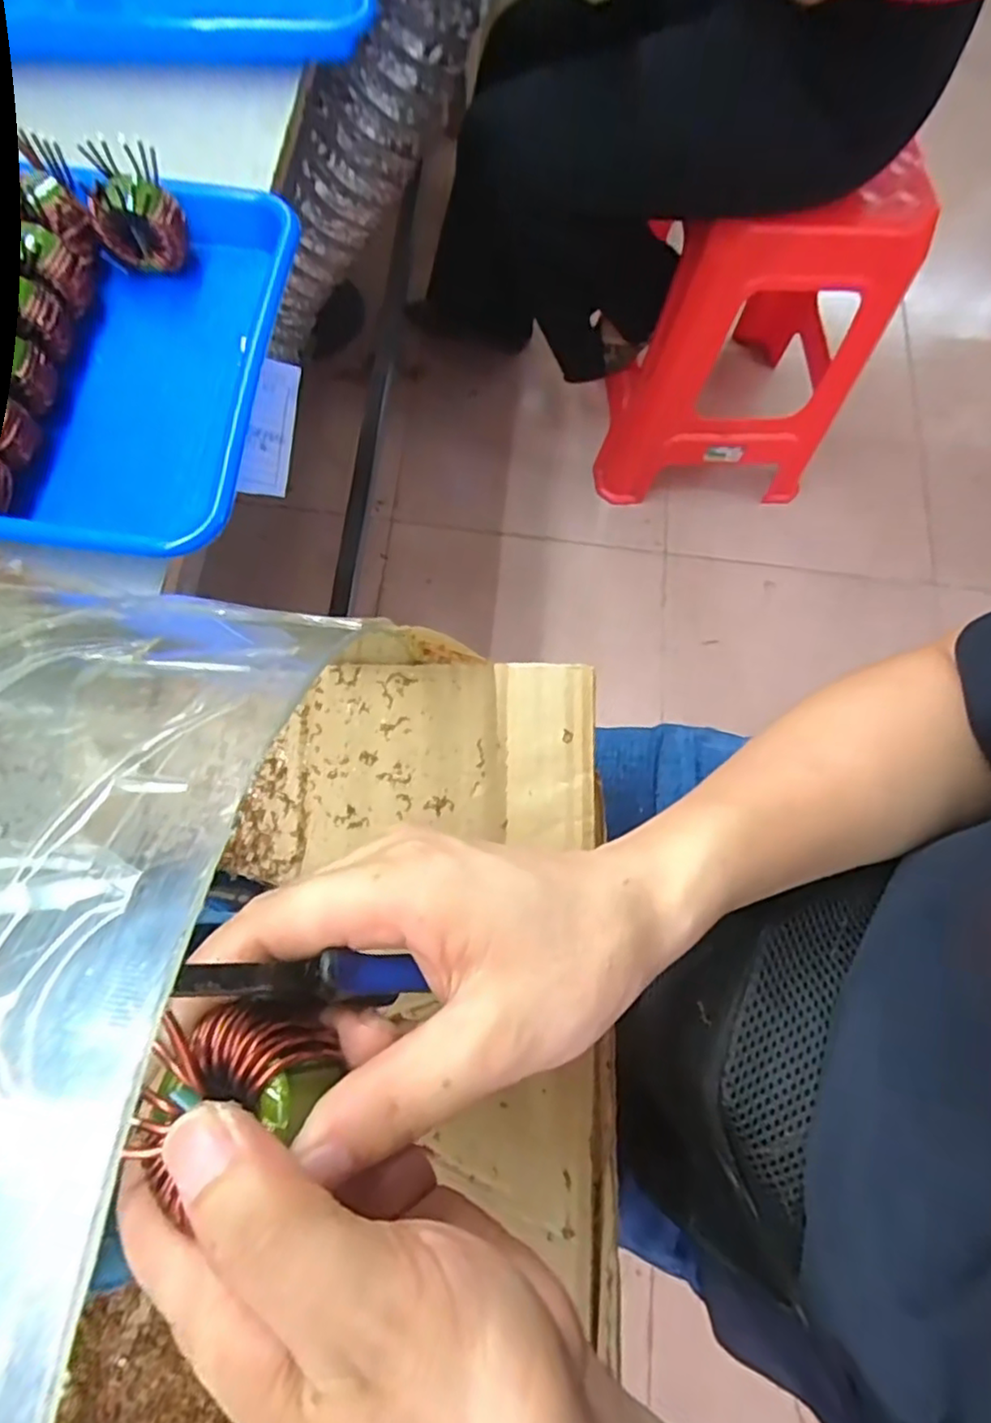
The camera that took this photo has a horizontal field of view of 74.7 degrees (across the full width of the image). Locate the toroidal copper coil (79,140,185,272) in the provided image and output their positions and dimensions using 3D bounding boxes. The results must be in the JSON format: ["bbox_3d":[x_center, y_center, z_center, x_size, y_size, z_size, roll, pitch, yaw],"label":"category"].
[{"bbox_3d":[-0.209,-0.290,0.375,0.048,0.062,0.023,-25,76,-11],"label":"toroidal copper coil"}]

